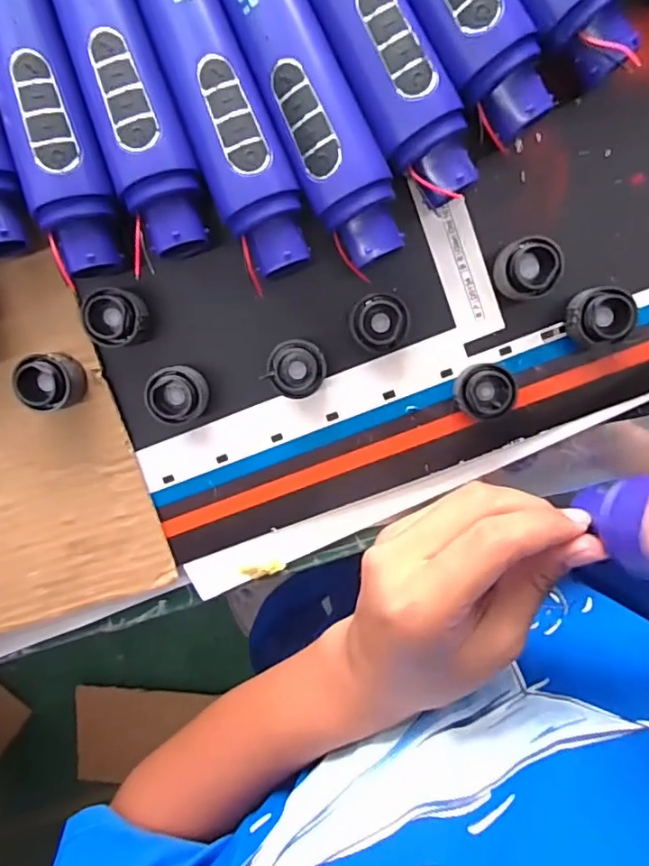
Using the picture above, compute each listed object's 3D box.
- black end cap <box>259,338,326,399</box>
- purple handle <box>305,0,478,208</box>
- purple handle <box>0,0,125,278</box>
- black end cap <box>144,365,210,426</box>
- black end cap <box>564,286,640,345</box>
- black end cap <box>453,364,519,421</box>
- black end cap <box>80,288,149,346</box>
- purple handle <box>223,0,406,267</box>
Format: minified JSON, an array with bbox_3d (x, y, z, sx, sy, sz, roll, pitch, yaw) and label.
[{"bbox_3d":[-0.013,-0.033,0.289,0.029,0.025,0.028,0,99,1],"label":"black end cap"},{"bbox_3d":[0.018,-0.185,0.254,0.039,0.041,0.171,-28,97,5],"label":"purple handle"},{"bbox_3d":[-0.132,-0.161,0.259,0.036,0.040,0.176,-16,98,4],"label":"purple handle"},{"bbox_3d":[-0.076,-0.020,0.292,0.028,0.024,0.029,0,99,1],"label":"black end cap"},{"bbox_3d":[0.137,-0.058,0.280,0.027,0.024,0.027,0,99,1],"label":"black end cap"},{"bbox_3d":[0.080,-0.022,0.286,0.029,0.025,0.026,-3,99,2],"label":"black end cap"},{"bbox_3d":[-0.104,-0.059,0.283,0.027,0.028,0.027,0,99,1],"label":"black end cap"},{"bbox_3d":[-0.010,-0.162,0.258,0.040,0.041,0.171,-24,98,5],"label":"purple handle"}]

